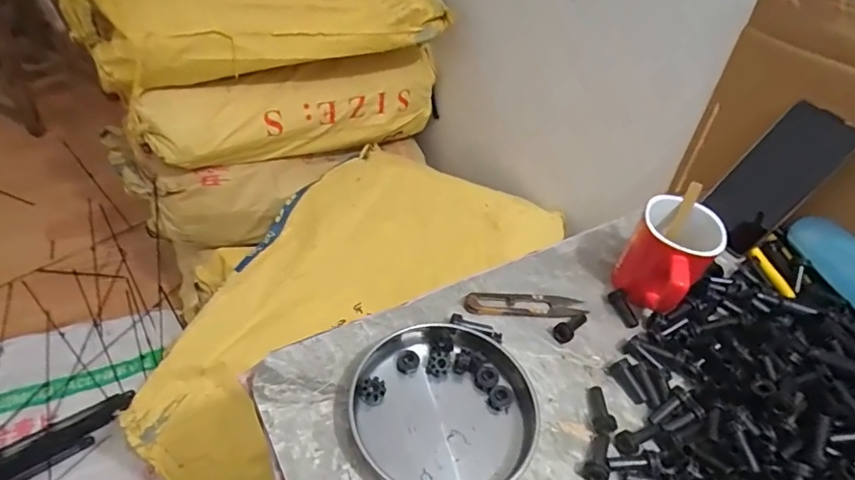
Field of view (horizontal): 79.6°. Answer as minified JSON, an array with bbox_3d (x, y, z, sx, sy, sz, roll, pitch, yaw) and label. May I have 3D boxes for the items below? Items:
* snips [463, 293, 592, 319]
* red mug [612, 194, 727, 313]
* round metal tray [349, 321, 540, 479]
[{"bbox_3d":[0.093,0.061,0.489,0.116,0.014,0.029,2,45,-8],"label":"snips"},{"bbox_3d":[0.224,0.017,0.488,0.099,0.078,0.074,-32,57,-34],"label":"red mug"},{"bbox_3d":[0.014,0.132,0.403,0.139,0.028,0.136,5,45,-5],"label":"round metal tray"}]

